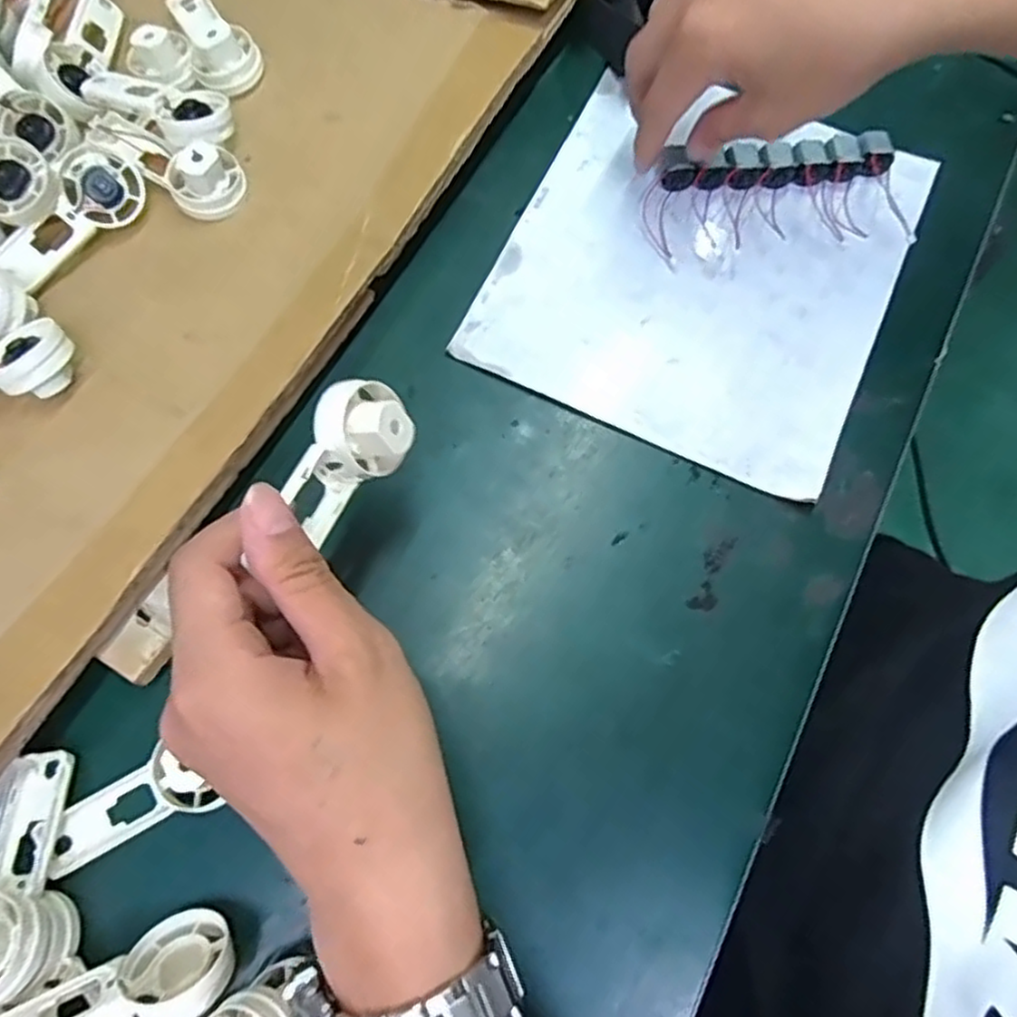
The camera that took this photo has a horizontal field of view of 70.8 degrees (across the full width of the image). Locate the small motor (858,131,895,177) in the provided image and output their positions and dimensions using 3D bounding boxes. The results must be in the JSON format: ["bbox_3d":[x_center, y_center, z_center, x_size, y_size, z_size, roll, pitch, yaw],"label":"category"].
[{"bbox_3d":[0.214,-0.208,0.421,0.018,0.014,0.026,2,71,1],"label":"small motor"}]

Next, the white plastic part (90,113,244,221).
[{"bbox_3d":[-0.187,-0.196,0.390,0.092,0.024,0.038,36,75,11],"label":"white plastic part"}]

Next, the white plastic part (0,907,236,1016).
[{"bbox_3d":[-0.154,0.187,0.273,0.091,0.041,0.015,-13,113,-28],"label":"white plastic part"}]

